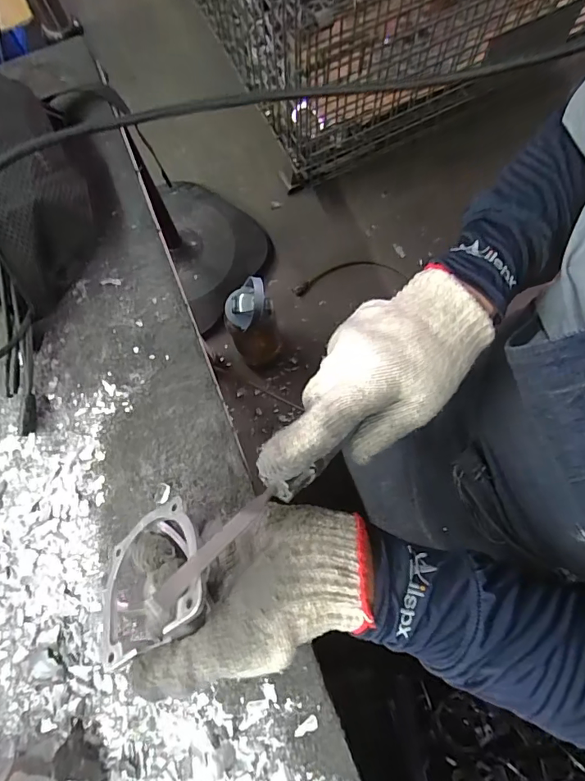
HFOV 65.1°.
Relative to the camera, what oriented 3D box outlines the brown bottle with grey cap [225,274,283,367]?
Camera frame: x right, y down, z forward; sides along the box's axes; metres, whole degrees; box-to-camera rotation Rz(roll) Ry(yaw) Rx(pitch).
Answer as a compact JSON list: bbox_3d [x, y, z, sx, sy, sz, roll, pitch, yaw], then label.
[{"bbox_3d":[-0.087,-0.146,1.055,0.114,0.308,0.099,-14,76,-1],"label":"brown bottle with grey cap"}]

